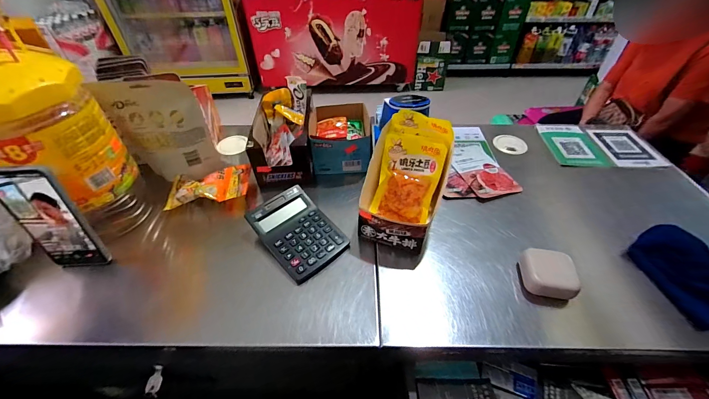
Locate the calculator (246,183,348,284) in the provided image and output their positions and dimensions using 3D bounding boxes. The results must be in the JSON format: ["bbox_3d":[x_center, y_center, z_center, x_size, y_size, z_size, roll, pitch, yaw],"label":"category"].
[{"bbox_3d":[-0.086,0.046,0.457,0.098,0.033,0.137,-33,53,-28],"label":"calculator"}]

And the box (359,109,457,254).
[{"bbox_3d":[0.076,-0.027,0.455,0.117,0.129,0.158,16,48,16],"label":"box"}]

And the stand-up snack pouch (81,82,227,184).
[{"bbox_3d":[-0.325,-0.115,0.508,0.140,0.167,0.043,2,45,3],"label":"stand-up snack pouch"}]

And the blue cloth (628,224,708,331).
[{"bbox_3d":[0.458,0.101,0.410,0.095,0.040,0.137,-16,47,-15],"label":"blue cloth"}]

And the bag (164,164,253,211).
[{"bbox_3d":[-0.256,-0.029,0.528,0.133,0.019,0.086,-7,46,-6],"label":"bag"}]

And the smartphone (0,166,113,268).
[{"bbox_3d":[-0.387,0.032,0.391,0.072,0.168,0.013,-3,37,-7],"label":"smartphone"}]

